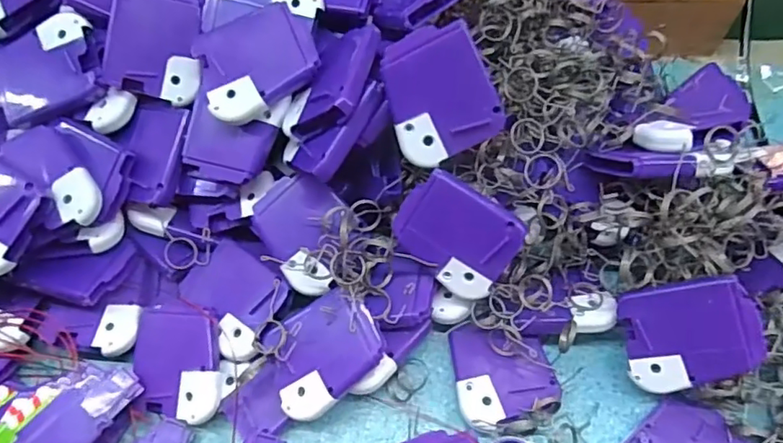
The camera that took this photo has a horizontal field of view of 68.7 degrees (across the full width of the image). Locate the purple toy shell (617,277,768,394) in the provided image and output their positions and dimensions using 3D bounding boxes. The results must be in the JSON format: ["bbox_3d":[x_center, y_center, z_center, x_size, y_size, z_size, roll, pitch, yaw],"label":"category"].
[{"bbox_3d":[0.147,0.056,0.282,0.061,0.005,0.050,-16,87,29],"label":"purple toy shell"}]

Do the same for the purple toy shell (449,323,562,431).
[{"bbox_3d":[0.060,0.082,0.309,0.051,0.020,0.053,-6,63,0],"label":"purple toy shell"}]

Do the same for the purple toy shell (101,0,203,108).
[{"bbox_3d":[-0.128,-0.099,0.315,0.051,0.007,0.061,17,94,-11],"label":"purple toy shell"}]

